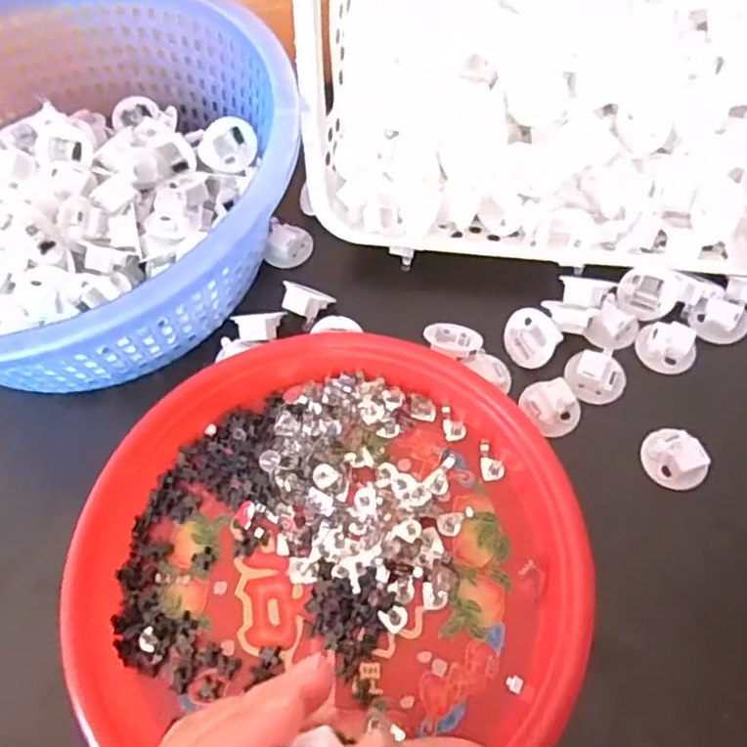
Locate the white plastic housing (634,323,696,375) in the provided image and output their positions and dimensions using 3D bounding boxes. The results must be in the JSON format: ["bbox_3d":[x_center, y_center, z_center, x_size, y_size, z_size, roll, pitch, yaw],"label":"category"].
[{"bbox_3d":[0.168,-0.015,0.380,0.031,0.015,0.026,26,67,16],"label":"white plastic housing"}]

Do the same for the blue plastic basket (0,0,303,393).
[{"bbox_3d":[-0.178,-0.109,0.394,0.268,0.101,0.271,-1,62,2],"label":"blue plastic basket"}]

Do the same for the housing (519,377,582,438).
[{"bbox_3d":[0.097,0.018,0.364,0.034,0.019,0.028,-4,62,1],"label":"housing"}]

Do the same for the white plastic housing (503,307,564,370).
[{"bbox_3d":[0.093,-0.020,0.385,0.033,0.031,0.019,45,29,24],"label":"white plastic housing"}]

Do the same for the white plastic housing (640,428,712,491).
[{"bbox_3d":[0.158,0.044,0.347,0.026,0.017,0.033,-24,64,-9],"label":"white plastic housing"}]

